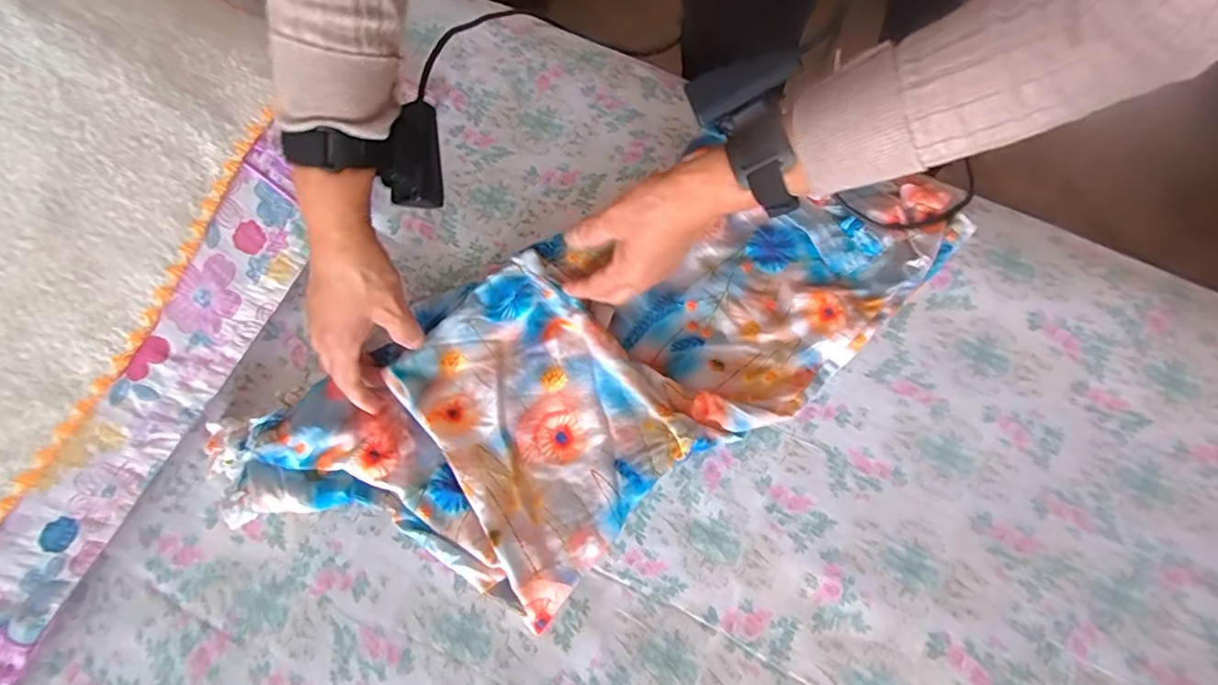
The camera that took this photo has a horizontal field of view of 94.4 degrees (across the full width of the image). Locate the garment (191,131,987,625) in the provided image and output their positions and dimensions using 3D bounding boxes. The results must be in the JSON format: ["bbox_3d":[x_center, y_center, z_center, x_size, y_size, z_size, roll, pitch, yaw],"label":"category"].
[{"bbox_3d":[0.019,0.030,0.474,0.649,0.049,0.261,-23,73,-8],"label":"garment"}]

